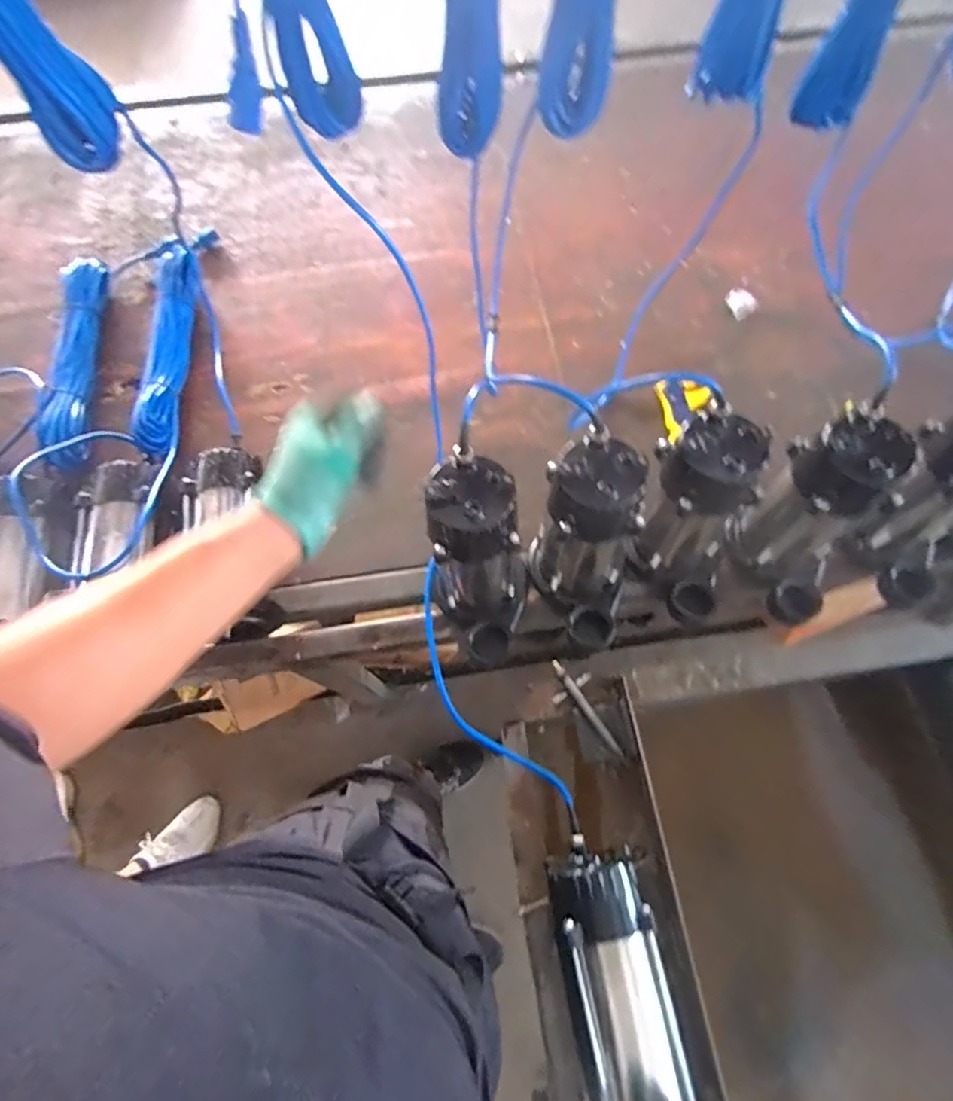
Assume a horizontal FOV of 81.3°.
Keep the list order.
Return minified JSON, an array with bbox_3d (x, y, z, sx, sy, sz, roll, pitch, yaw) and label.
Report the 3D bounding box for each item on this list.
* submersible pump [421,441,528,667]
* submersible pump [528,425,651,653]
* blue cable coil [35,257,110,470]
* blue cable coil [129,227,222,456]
[{"bbox_3d":[-0.004,0.021,0.604,0.115,0.220,0.141,14,70,5],"label":"submersible pump"},{"bbox_3d":[0.119,0.001,0.609,0.121,0.212,0.143,18,71,7],"label":"submersible pump"},{"bbox_3d":[-0.596,-0.281,0.827,0.080,0.056,0.377,-9,70,-3],"label":"blue cable coil"},{"bbox_3d":[-0.460,-0.329,0.845,0.058,0.048,0.437,-4,69,-1],"label":"blue cable coil"}]

